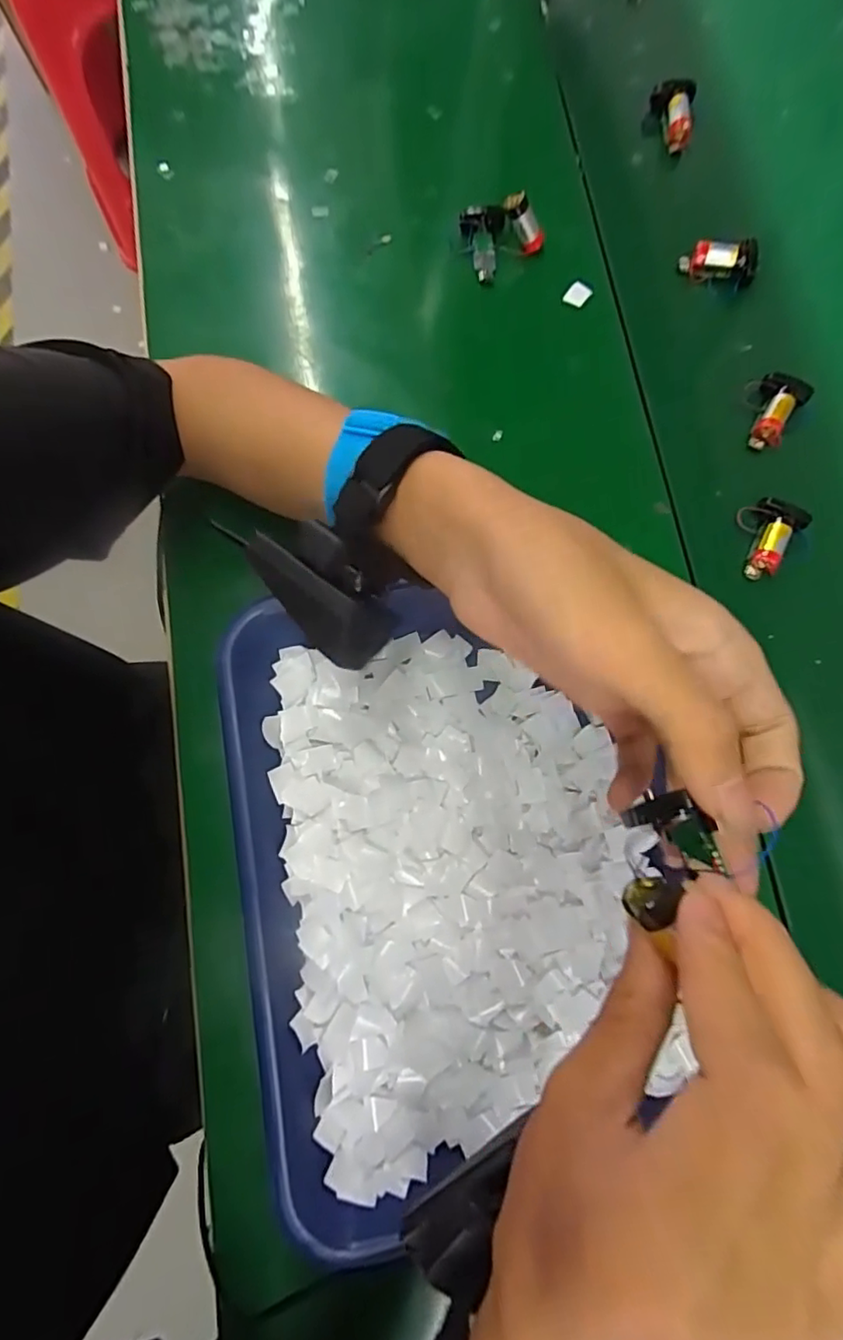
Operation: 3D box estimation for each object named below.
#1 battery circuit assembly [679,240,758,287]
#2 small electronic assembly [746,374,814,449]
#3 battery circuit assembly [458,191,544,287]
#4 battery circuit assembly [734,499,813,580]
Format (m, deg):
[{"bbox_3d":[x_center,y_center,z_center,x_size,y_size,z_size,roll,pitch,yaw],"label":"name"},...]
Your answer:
[{"bbox_3d":[0.217,-0.296,0.429,0.051,0.020,0.023,4,79,0],"label":"battery circuit assembly"},{"bbox_3d":[0.246,-0.177,0.408,0.031,0.017,0.051,23,93,4],"label":"small electronic assembly"},{"bbox_3d":[0.054,-0.319,0.426,0.053,0.035,0.048,-36,82,-7],"label":"battery circuit assembly"},{"bbox_3d":[0.226,-0.090,0.392,0.039,0.021,0.053,37,81,6],"label":"battery circuit assembly"}]

